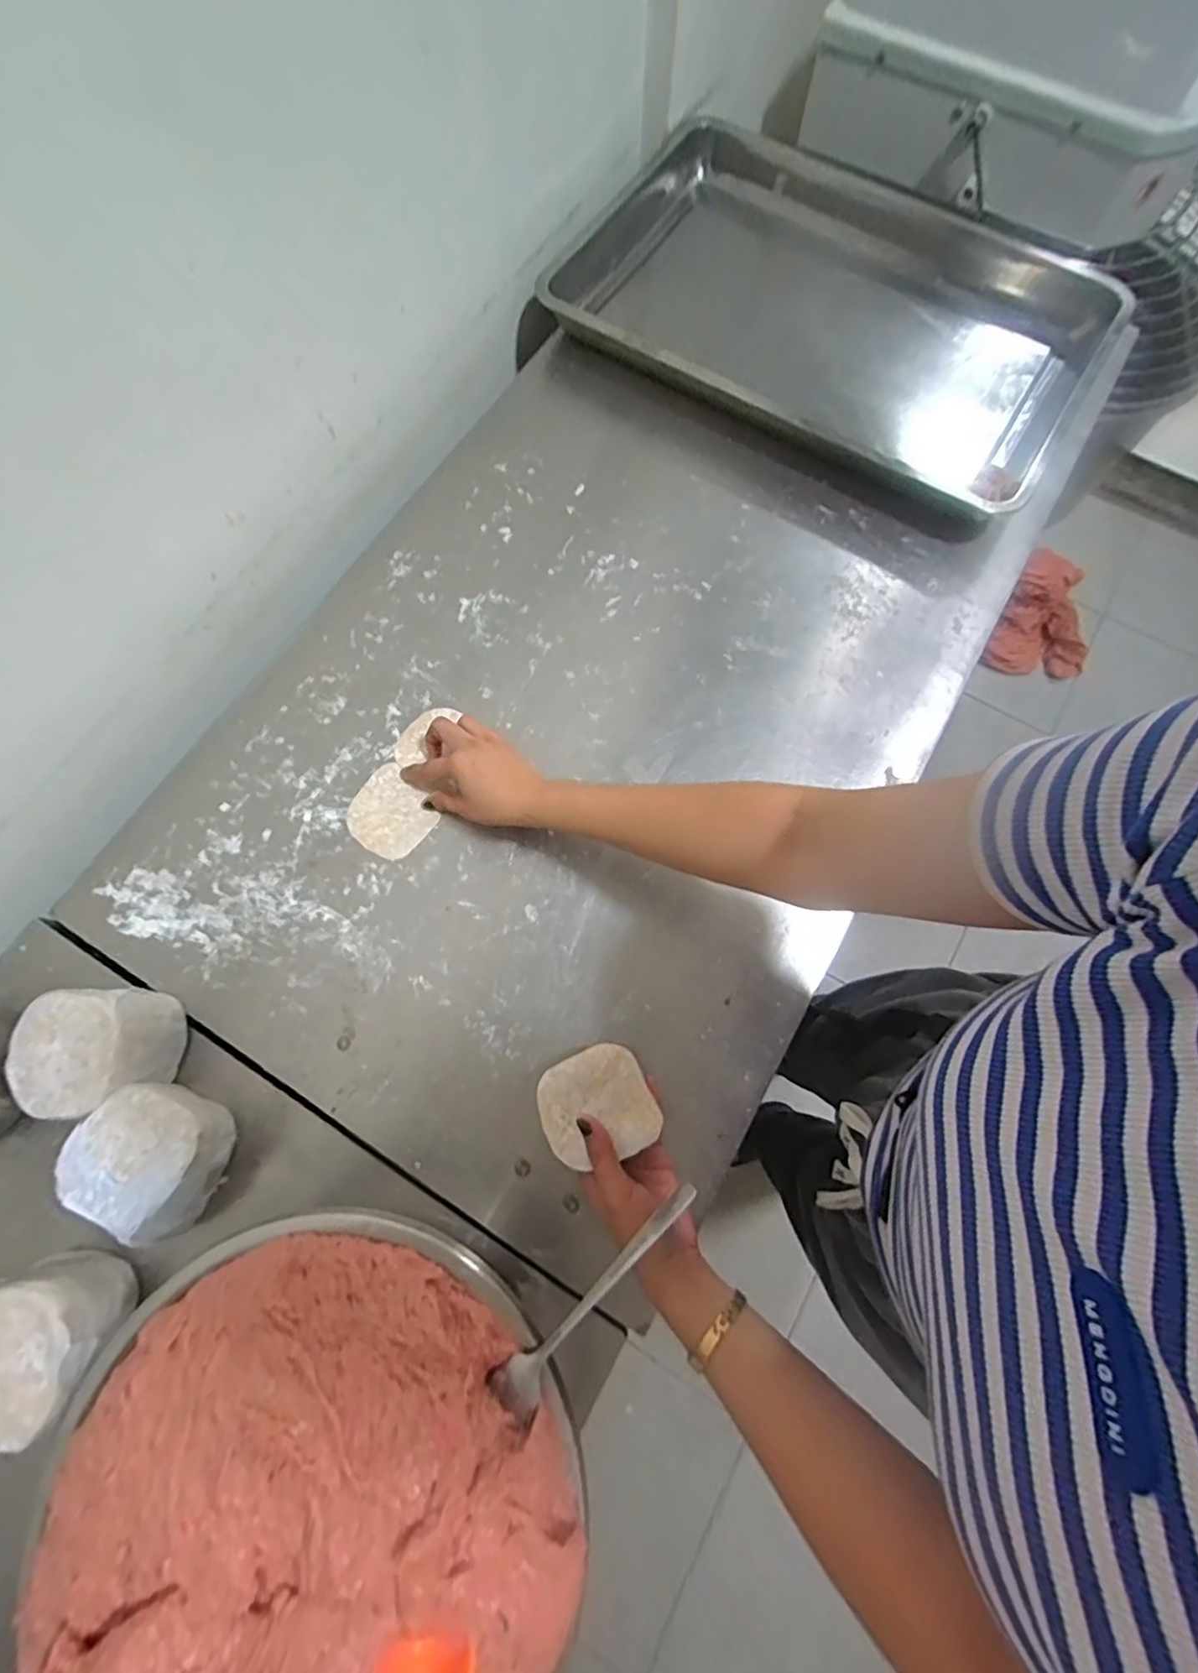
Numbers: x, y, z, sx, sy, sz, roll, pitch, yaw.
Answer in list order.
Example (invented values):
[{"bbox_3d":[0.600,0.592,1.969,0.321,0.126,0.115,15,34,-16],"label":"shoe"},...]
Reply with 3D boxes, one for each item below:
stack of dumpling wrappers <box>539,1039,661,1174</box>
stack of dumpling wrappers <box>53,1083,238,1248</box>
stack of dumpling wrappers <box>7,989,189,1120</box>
[{"bbox_3d":[-0.002,0.200,0.450,0.081,0.012,0.076,-23,75,-6],"label":"stack of dumpling wrappers"},{"bbox_3d":[-0.318,0.232,0.445,0.090,0.075,0.087,25,76,7],"label":"stack of dumpling wrappers"},{"bbox_3d":[-0.377,0.162,0.463,0.082,0.075,0.088,-4,74,-1],"label":"stack of dumpling wrappers"}]

